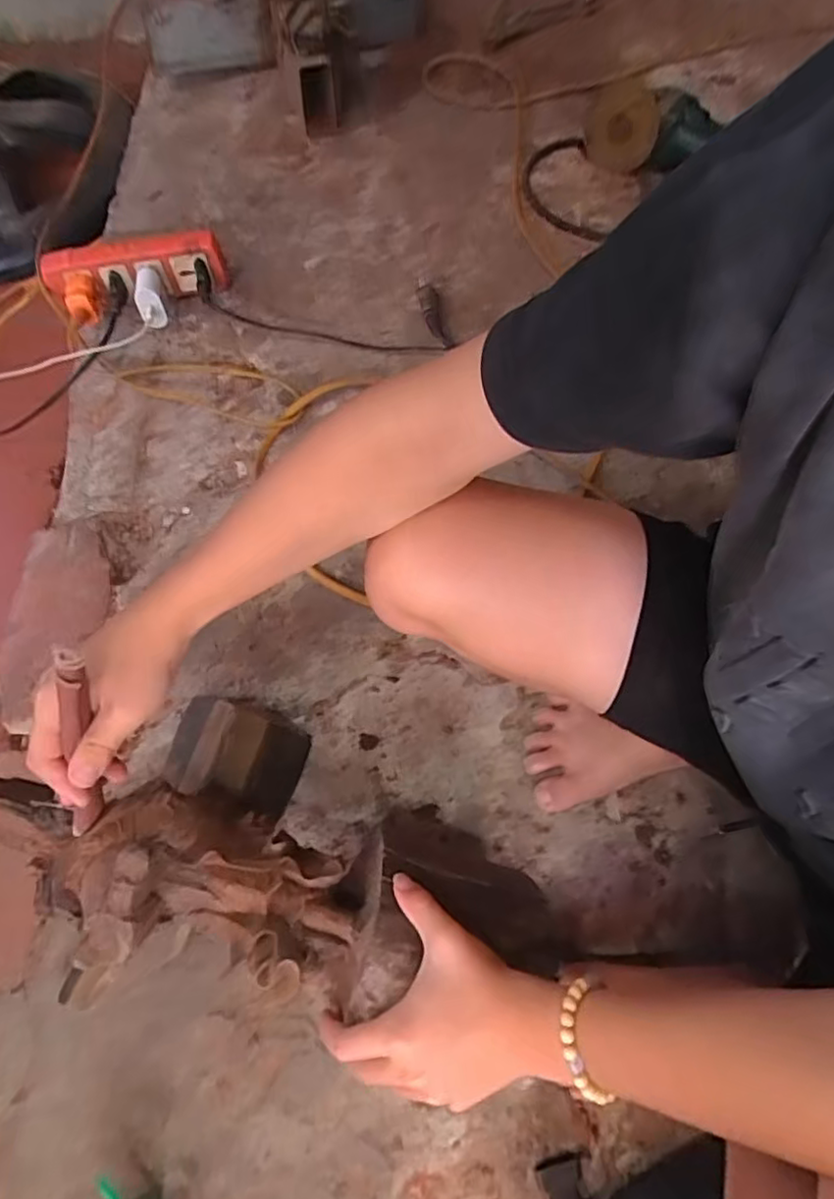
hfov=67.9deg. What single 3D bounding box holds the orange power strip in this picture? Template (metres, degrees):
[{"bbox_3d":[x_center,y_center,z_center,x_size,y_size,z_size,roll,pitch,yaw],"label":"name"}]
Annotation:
[{"bbox_3d":[-0.311,-0.366,0.685,0.191,0.062,0.033,-9,66,-2],"label":"orange power strip"}]

